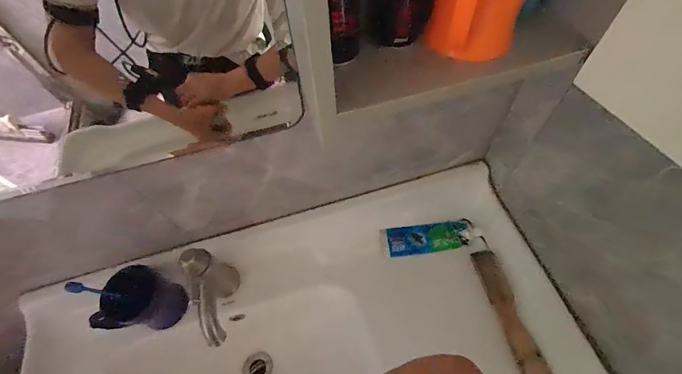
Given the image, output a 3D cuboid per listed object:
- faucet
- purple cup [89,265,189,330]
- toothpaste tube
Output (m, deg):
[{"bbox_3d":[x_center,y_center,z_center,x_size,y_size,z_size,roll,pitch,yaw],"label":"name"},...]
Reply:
[{"bbox_3d":[-0.215,0.173,0.528,0.059,0.107,0.119,6,59,7],"label":"faucet"},{"bbox_3d":[-0.343,0.206,0.583,0.090,0.103,0.106,17,61,13],"label":"purple cup"},{"bbox_3d":[0.176,0.101,0.662,0.184,0.024,0.057,-5,58,0],"label":"toothpaste tube"}]

